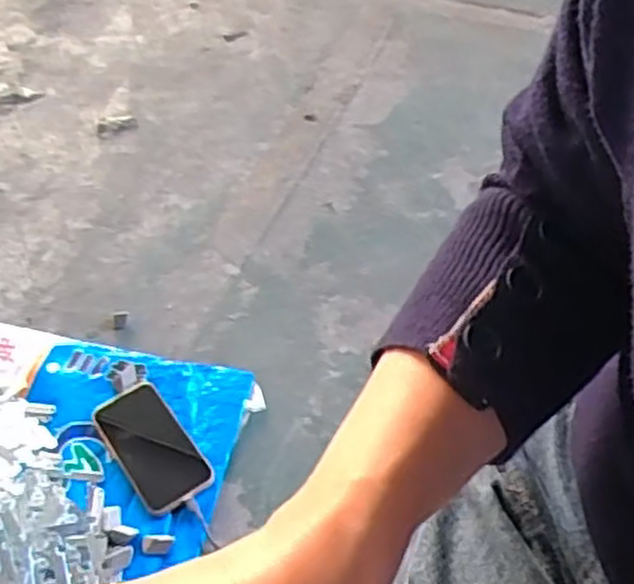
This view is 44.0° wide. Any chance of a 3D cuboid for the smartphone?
[{"bbox_3d":[-0.171,0.156,0.806,0.073,0.014,0.147,-29,55,-22],"label":"smartphone"}]

